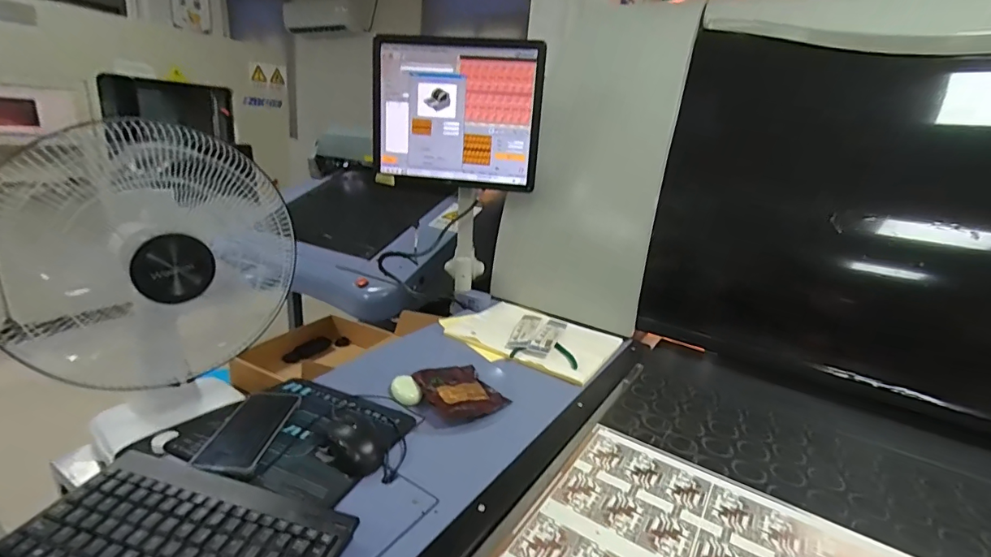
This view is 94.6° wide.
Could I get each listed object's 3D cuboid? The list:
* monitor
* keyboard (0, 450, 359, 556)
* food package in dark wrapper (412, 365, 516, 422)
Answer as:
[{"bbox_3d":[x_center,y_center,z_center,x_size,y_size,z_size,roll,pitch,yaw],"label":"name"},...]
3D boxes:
[{"bbox_3d":[-0.087,-0.357,1.000,0.362,0.292,0.035,8,18,9],"label":"monitor"},{"bbox_3d":[-0.297,0.250,0.434,0.285,0.028,0.154,10,19,14],"label":"keyboard"},{"bbox_3d":[-0.060,0.187,0.777,0.119,0.020,0.157,-8,23,-36],"label":"food package in dark wrapper"}]

